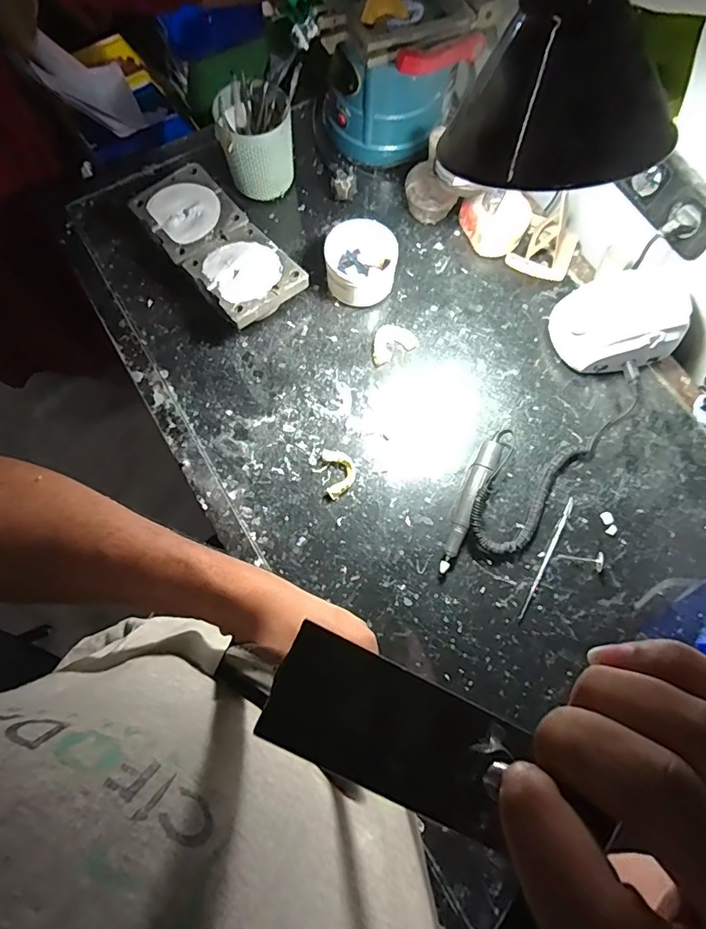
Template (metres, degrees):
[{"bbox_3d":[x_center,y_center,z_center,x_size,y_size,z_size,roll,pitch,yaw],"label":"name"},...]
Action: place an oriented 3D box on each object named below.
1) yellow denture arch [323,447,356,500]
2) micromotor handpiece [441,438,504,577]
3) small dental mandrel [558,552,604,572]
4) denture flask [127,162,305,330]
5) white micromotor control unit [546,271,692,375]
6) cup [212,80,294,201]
[{"bbox_3d":[-0.016,0.009,0.601,0.037,0.007,0.061,-8,74,-3],"label":"yellow denture arch"},{"bbox_3d":[0.136,0.048,0.587,0.025,0.031,0.166,26,75,6],"label":"micromotor handpiece"},{"bbox_3d":[0.270,0.114,0.575,0.050,0.017,0.021,0,77,0],"label":"small dental mandrel"},{"bbox_3d":[-0.183,-0.294,0.663,0.114,0.055,0.255,-40,78,-11],"label":"denture flask"},{"bbox_3d":[0.337,-0.184,0.632,0.150,0.072,0.119,-4,74,-2],"label":"white micromotor control unit"},{"bbox_3d":[-0.131,-0.440,0.677,0.095,0.115,0.098,0,74,-1],"label":"cup"}]

